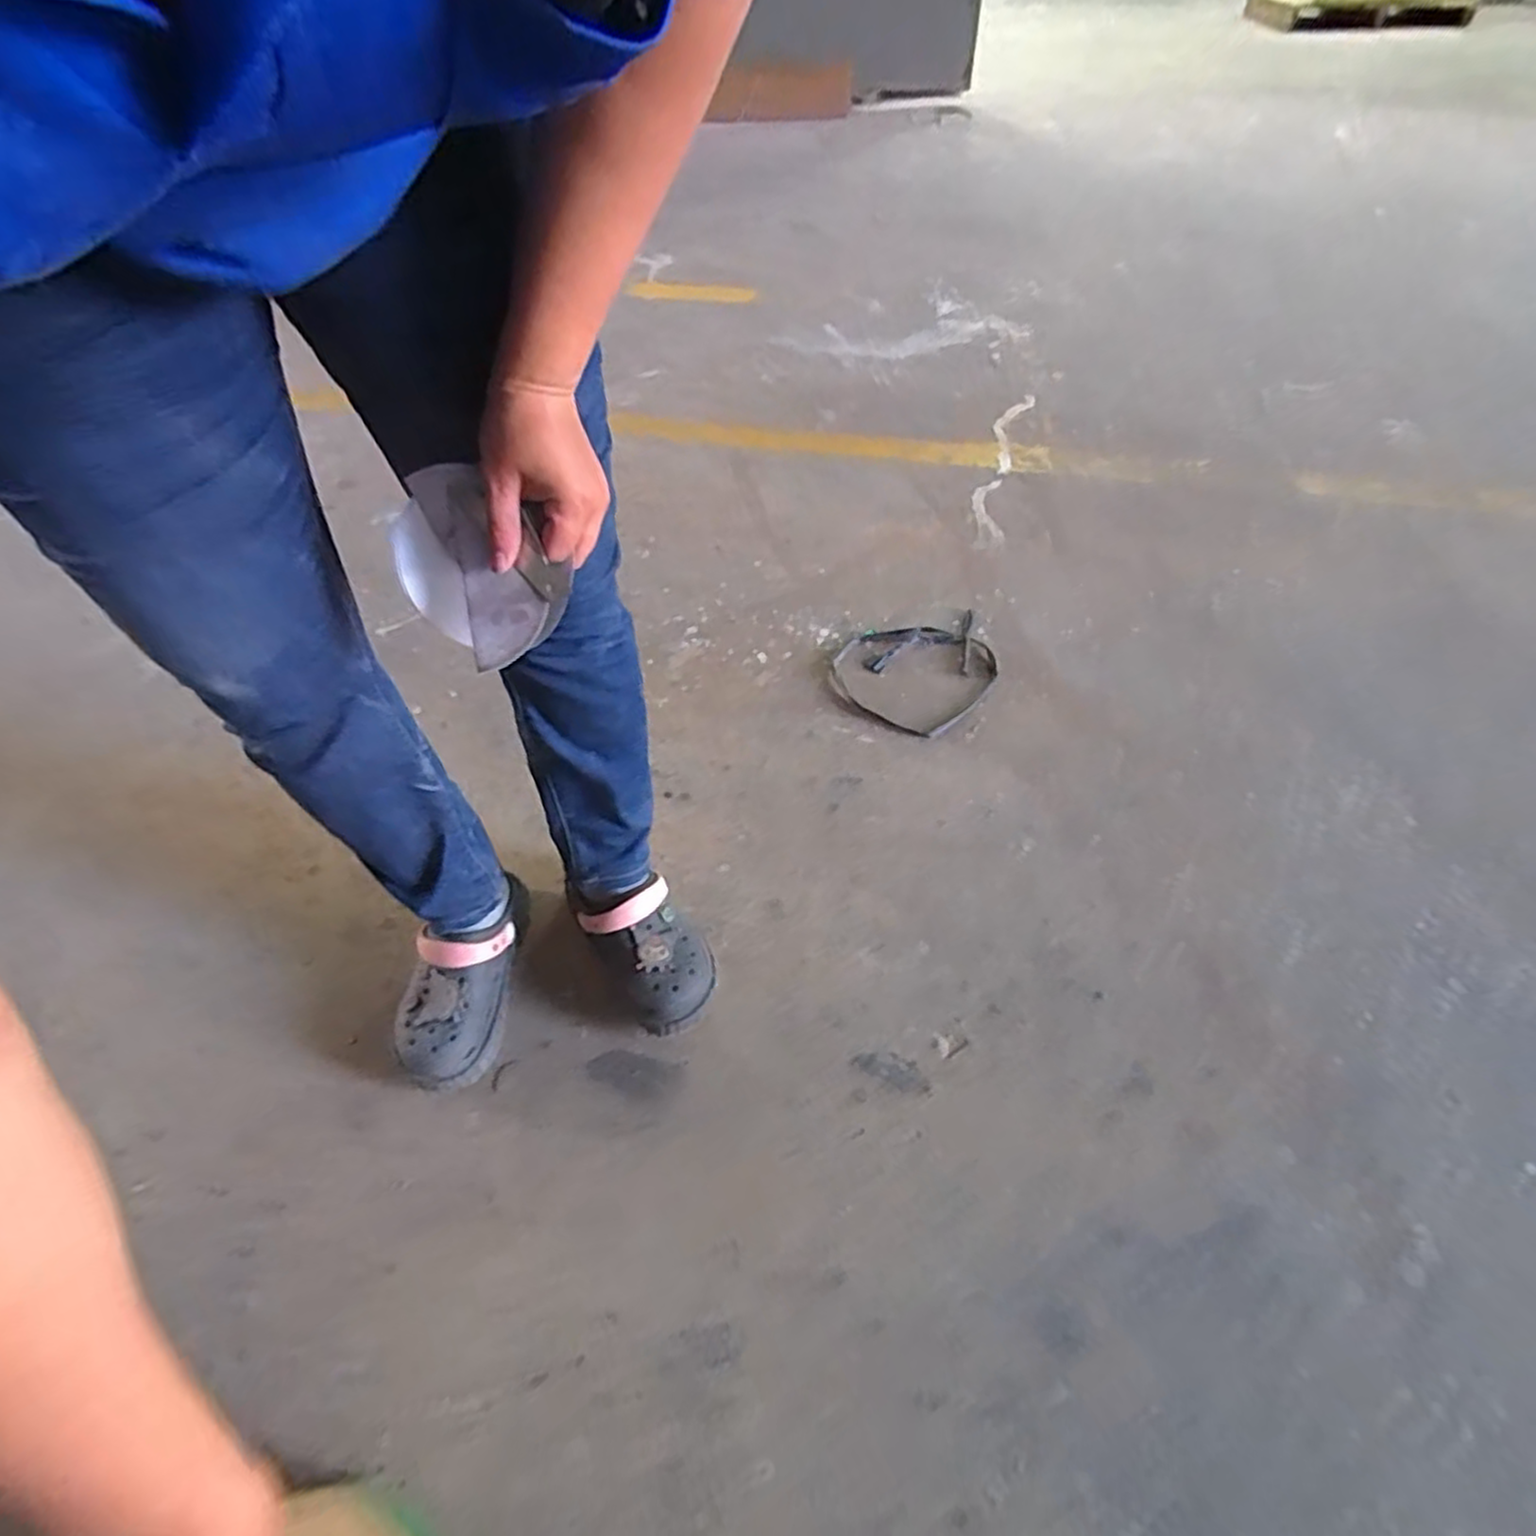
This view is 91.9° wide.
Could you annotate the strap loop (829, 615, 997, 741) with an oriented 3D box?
[{"bbox_3d":[0.233,-0.143,1.146,0.251,0.012,0.236,-2,52,2],"label":"strap loop"}]

